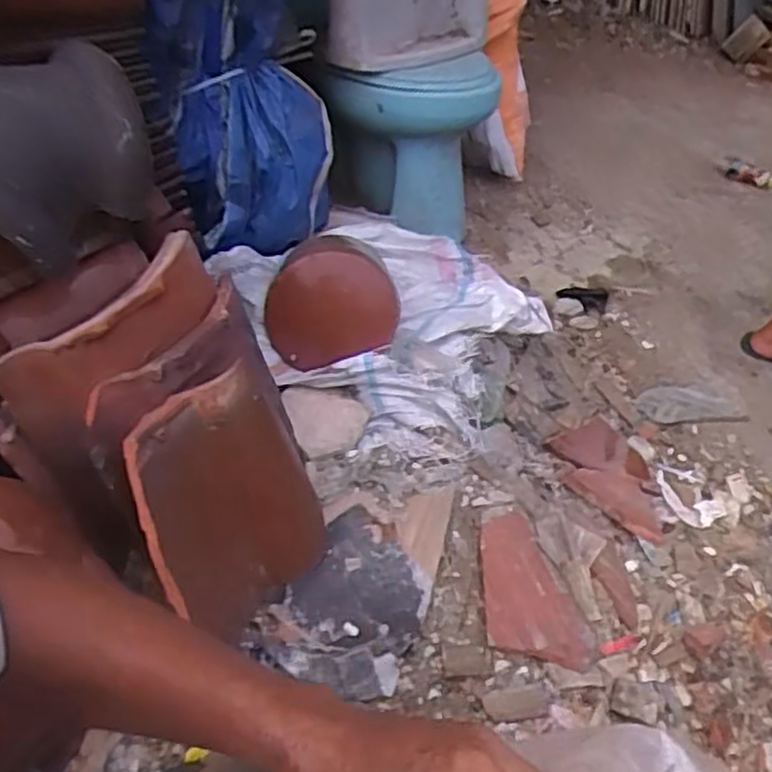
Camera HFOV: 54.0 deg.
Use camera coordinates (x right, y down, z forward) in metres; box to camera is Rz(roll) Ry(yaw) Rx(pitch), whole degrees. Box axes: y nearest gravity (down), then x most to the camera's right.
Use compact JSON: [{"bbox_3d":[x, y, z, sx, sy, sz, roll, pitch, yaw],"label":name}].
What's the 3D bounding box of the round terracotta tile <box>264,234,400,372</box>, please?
[{"bbox_3d":[-0.089,-0.131,1.171,0.198,0.022,0.187,0,87,-3],"label":"round terracotta tile"}]

